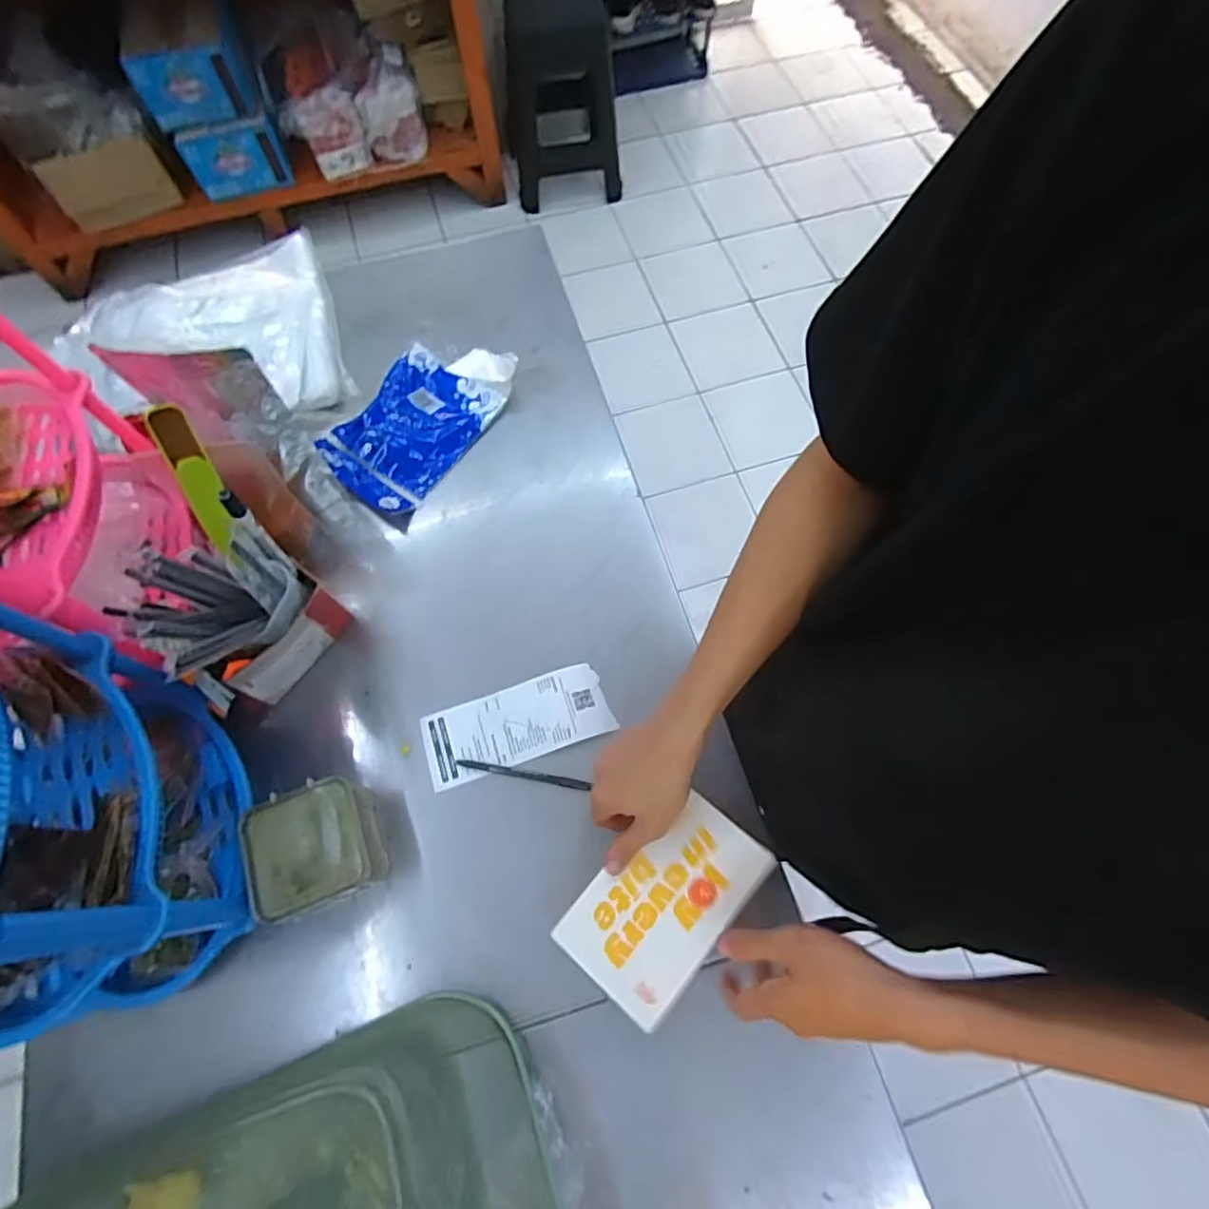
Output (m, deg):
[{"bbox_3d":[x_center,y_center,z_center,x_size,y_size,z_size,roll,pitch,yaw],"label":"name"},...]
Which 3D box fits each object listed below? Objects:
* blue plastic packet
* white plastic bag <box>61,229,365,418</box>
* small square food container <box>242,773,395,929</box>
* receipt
[{"bbox_3d":[-0.233,-0.233,0.774,0.148,0.039,0.252,32,71,13],"label":"blue plastic packet"},{"bbox_3d":[-0.532,-0.349,0.817,0.338,0.069,0.307,-19,69,-7],"label":"white plastic bag"},{"bbox_3d":[-0.267,0.225,0.570,0.109,0.051,0.104,-19,68,-7],"label":"small square food container"},{"bbox_3d":[-0.092,0.124,0.642,0.190,0.013,0.078,-18,68,-7],"label":"receipt"}]

